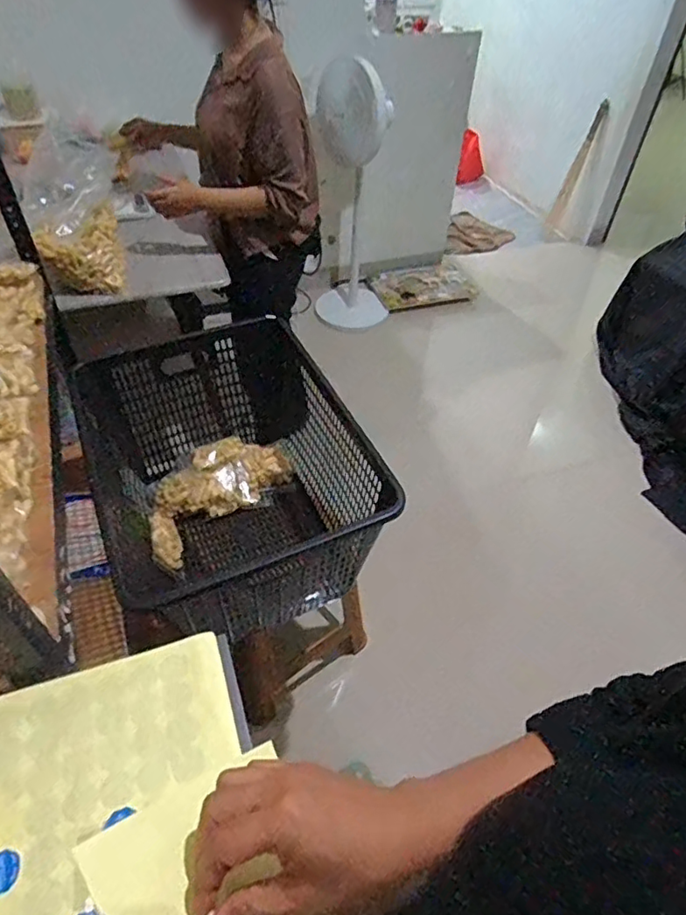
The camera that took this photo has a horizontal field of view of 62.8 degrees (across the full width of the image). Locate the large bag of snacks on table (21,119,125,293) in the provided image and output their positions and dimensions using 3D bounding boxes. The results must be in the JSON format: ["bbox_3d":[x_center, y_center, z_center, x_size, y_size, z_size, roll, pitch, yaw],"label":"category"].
[{"bbox_3d":[-0.564,-0.502,1.171,0.154,0.256,0.136,3,47,0],"label":"large bag of snacks on table"}]

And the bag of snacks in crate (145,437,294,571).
[{"bbox_3d":[-0.278,0.067,1.173,0.187,0.062,0.346,34,54,26],"label":"bag of snacks in crate"}]

